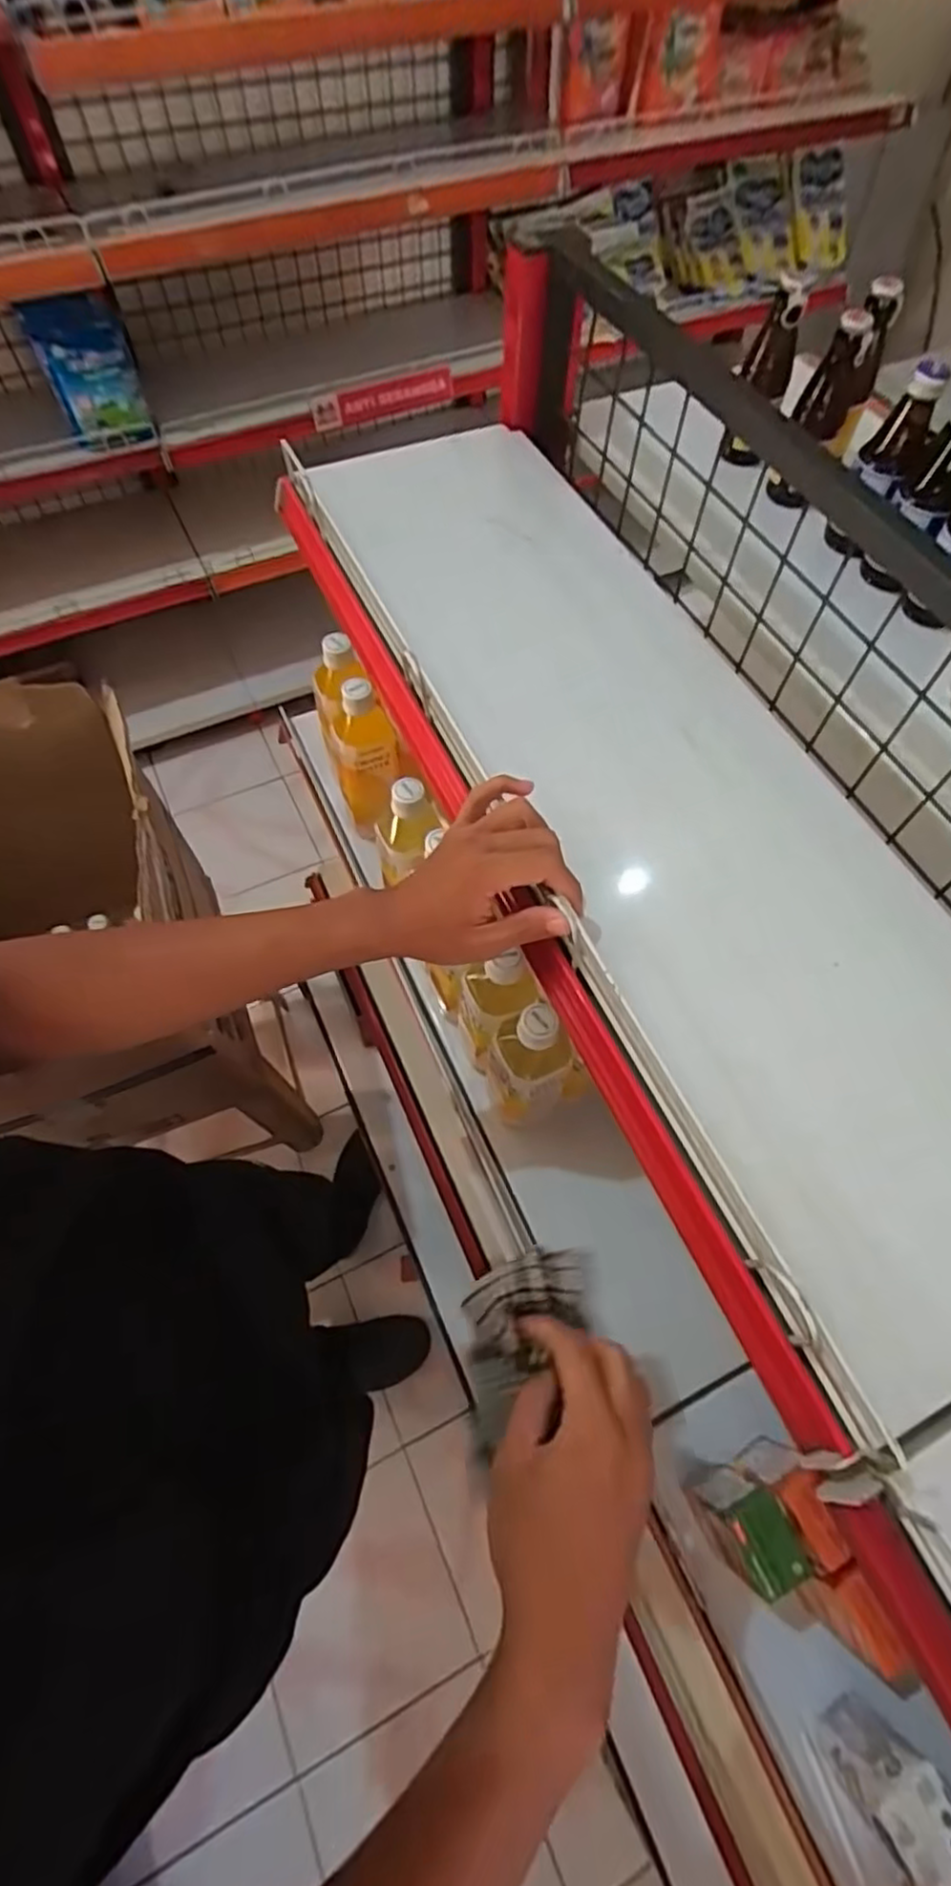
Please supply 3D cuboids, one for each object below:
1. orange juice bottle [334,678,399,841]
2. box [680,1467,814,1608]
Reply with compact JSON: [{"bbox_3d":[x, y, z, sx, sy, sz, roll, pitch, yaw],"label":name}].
[{"bbox_3d":[-0.118,-0.199,0.766,0.063,0.195,0.060,-21,65,-11],"label":"orange juice bottle"},{"bbox_3d":[0.190,0.415,0.505,0.046,0.104,0.050,-24,65,-12],"label":"box"}]

